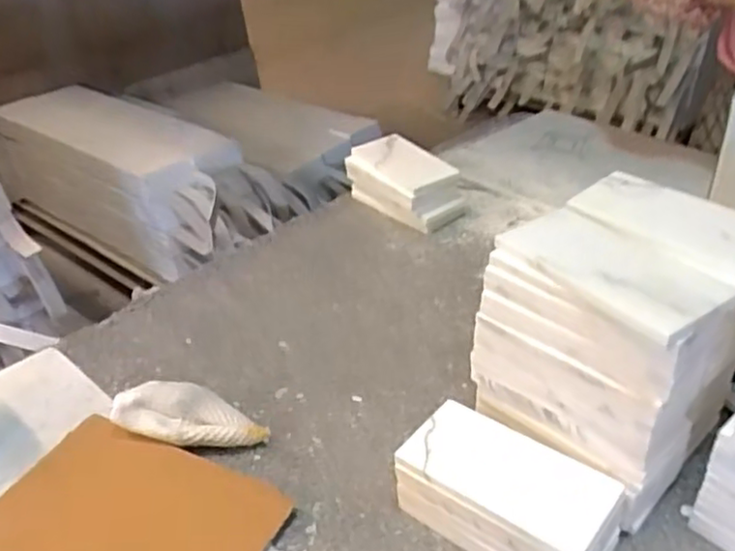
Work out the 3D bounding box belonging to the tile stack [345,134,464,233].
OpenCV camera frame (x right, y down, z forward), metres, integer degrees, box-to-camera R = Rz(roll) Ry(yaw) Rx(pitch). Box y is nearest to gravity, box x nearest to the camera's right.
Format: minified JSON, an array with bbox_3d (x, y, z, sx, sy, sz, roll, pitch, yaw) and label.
[{"bbox_3d":[0.048,-0.121,0.936,0.092,0.076,0.162,-19,36,-25],"label":"tile stack"}]

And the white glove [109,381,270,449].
[{"bbox_3d":[-0.149,0.118,0.602,0.128,0.030,0.044,15,31,-8],"label":"white glove"}]

